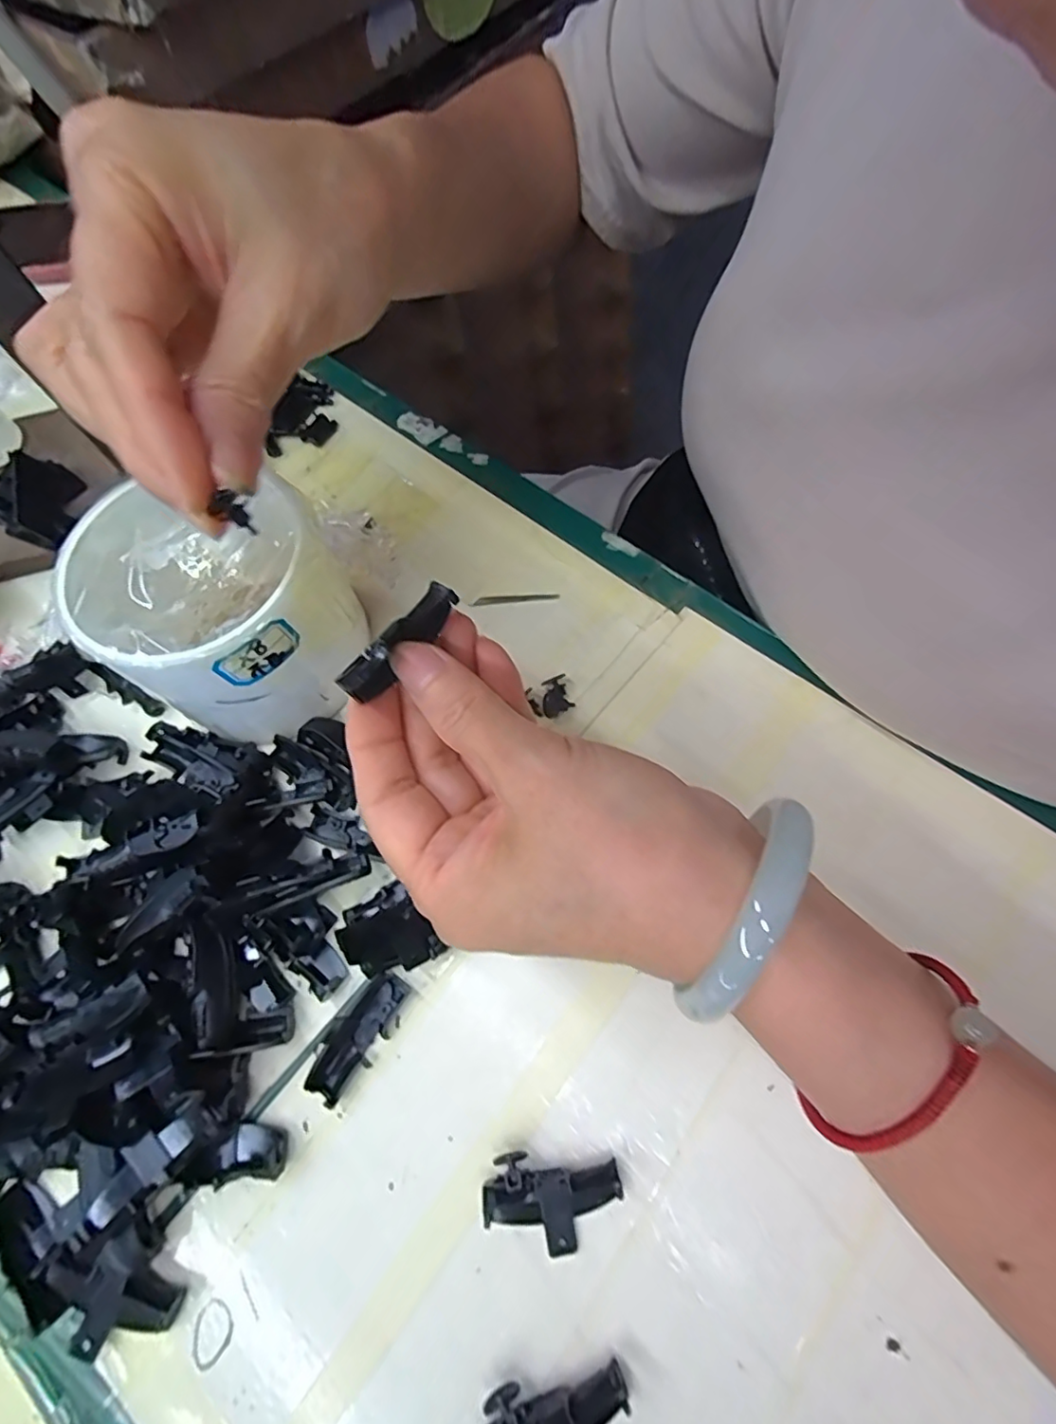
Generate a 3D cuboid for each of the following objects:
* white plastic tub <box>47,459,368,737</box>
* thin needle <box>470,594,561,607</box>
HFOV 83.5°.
[{"bbox_3d":[-0.112,-0.038,0.228,0.083,0.073,0.081,-1,66,2],"label":"white plastic tub"},{"bbox_3d":[-0.006,-0.052,0.267,0.040,0.004,0.004,-5,66,0],"label":"thin needle"}]

